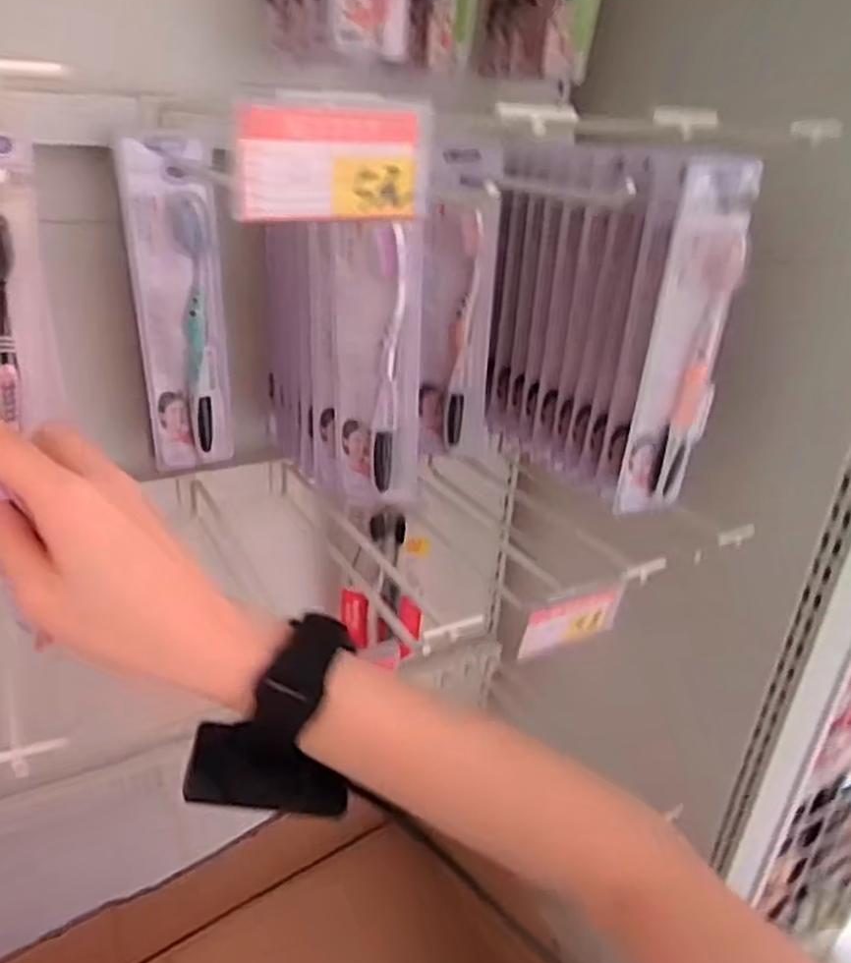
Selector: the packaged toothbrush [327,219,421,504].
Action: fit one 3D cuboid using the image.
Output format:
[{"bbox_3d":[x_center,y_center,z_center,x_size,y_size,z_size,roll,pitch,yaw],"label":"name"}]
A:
[{"bbox_3d":[-0.033,-0.072,0.496,0.062,0.184,0.018,9,29,10],"label":"packaged toothbrush"}]

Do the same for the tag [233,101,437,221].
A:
[{"bbox_3d":[-0.032,-0.118,0.284,0.077,0.038,0.008,-12,28,-26],"label":"tag"}]

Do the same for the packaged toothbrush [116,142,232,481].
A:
[{"bbox_3d":[-0.170,-0.115,0.534,0.059,0.226,0.016,-6,30,-18],"label":"packaged toothbrush"}]

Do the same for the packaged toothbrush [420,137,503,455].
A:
[{"bbox_3d":[0.024,-0.127,0.567,0.054,0.227,0.024,13,30,17],"label":"packaged toothbrush"}]

